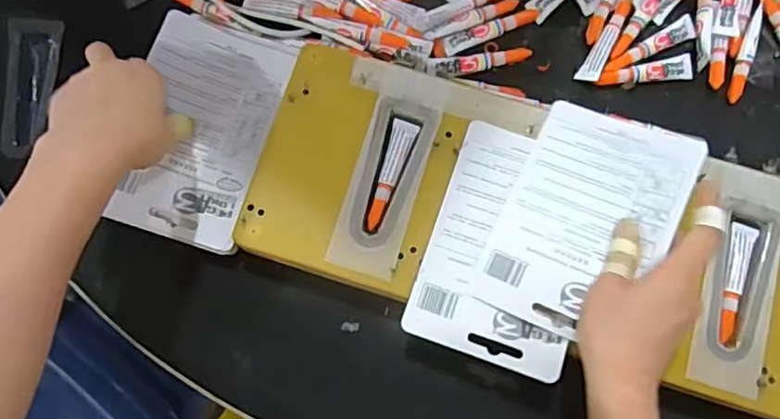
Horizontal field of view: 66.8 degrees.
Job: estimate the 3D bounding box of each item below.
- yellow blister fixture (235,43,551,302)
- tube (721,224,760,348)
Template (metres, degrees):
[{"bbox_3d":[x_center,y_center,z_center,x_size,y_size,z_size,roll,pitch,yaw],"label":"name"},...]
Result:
[{"bbox_3d":[-0.002,-0.027,0.452,0.184,0.035,0.172,17,80,3],"label":"yellow blister fixture"},{"bbox_3d":[0.250,0.052,0.428,0.017,0.012,0.090,20,77,5],"label":"tube"}]

